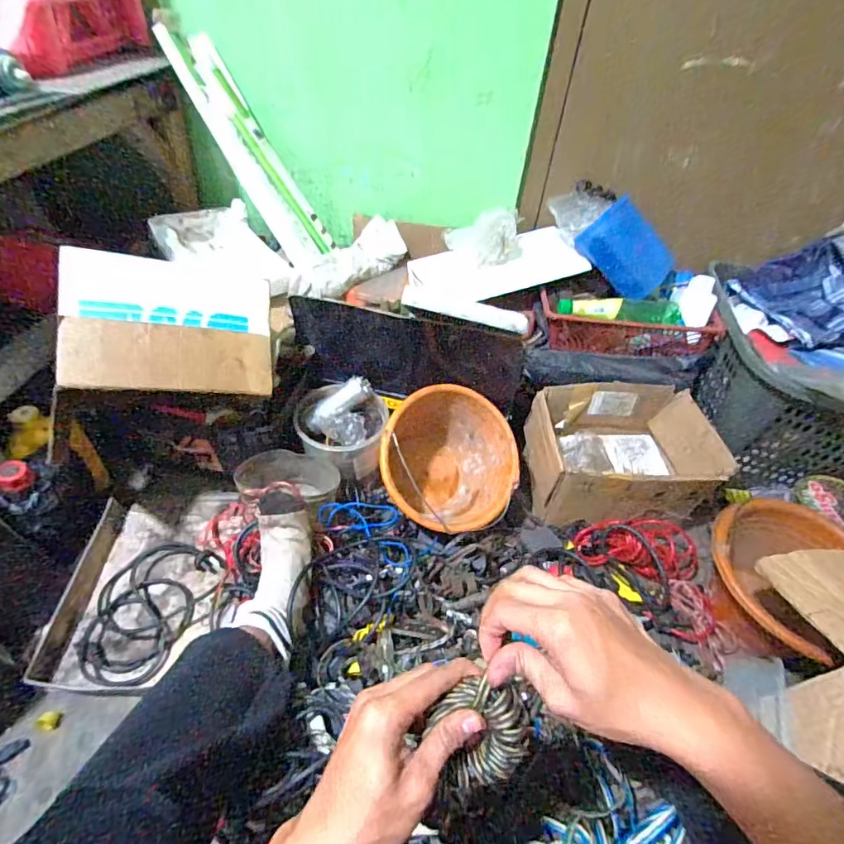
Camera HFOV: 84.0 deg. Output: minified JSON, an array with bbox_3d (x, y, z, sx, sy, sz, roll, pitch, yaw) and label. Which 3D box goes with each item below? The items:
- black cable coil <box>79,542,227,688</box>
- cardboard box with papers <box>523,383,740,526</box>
[{"bbox_3d":[-0.445,0.300,0.764,0.178,0.026,0.225,23,50,17],"label":"black cable coil"},{"bbox_3d":[0.378,0.066,0.890,0.329,0.157,0.233,-3,47,-7],"label":"cardboard box with papers"}]

